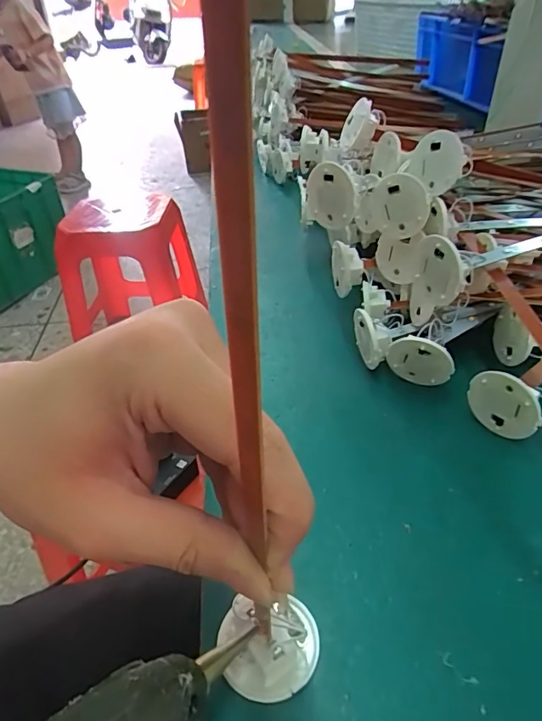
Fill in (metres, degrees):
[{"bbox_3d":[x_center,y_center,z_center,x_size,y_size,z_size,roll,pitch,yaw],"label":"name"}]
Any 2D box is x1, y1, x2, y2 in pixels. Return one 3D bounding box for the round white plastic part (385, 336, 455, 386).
[{"bbox_3d":[0.088,0.002,0.284,0.037,0.039,0.009,14,42,19],"label":"round white plastic part"}]

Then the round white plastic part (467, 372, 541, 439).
[{"bbox_3d":[0.122,0.024,0.253,0.004,0.038,0.037,-31,47,-31],"label":"round white plastic part"}]

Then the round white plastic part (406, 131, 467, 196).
[{"bbox_3d":[0.105,-0.127,0.304,0.012,0.033,0.043,2,41,-27],"label":"round white plastic part"}]

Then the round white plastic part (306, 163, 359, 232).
[{"bbox_3d":[0.035,-0.099,0.288,0.005,0.043,0.042,-24,66,-21],"label":"round white plastic part"}]

